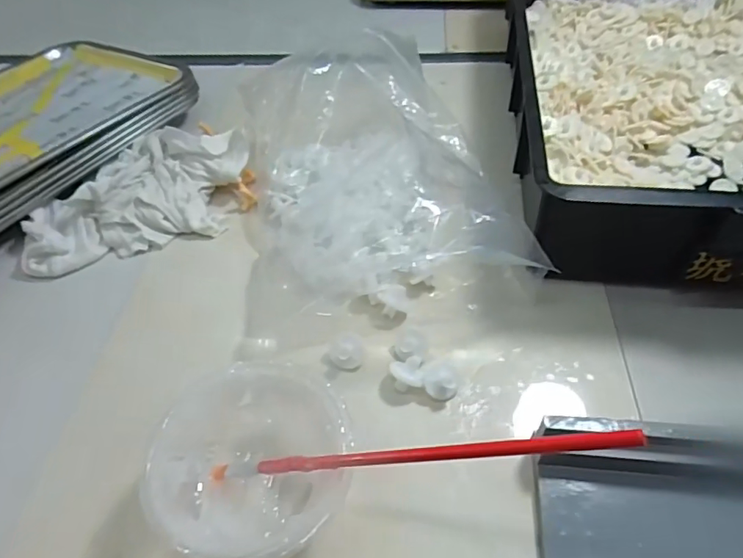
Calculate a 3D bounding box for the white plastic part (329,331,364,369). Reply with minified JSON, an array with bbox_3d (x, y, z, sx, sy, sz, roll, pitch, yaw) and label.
[{"bbox_3d":[-0.019,0.054,0.383,0.025,0.018,0.023,-2,50,2],"label":"white plastic part"}]

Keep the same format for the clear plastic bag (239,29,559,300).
[{"bbox_3d":[0.005,-0.099,0.447,0.234,0.115,0.230,-7,50,-2],"label":"clear plastic bag"}]

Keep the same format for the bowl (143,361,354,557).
[{"bbox_3d":[-0.070,0.109,0.308,0.111,0.061,0.094,-17,51,-11],"label":"bowl"}]

